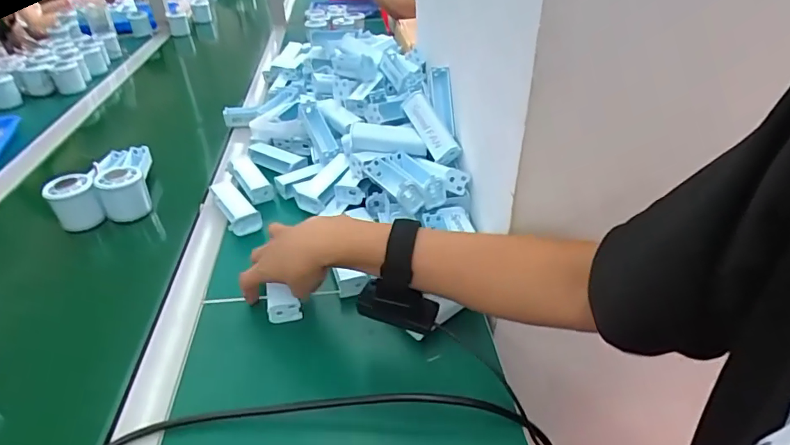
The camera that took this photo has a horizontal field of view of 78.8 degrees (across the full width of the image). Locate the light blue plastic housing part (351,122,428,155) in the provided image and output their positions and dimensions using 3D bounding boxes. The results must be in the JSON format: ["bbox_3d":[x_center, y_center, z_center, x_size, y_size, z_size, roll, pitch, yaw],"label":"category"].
[{"bbox_3d":[-0.009,-0.112,0.629,0.095,0.033,0.032,-2,36,-1],"label":"light blue plastic housing part"}]

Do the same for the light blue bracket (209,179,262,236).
[{"bbox_3d":[-0.219,-0.024,0.650,0.039,0.024,0.105,-23,41,-27],"label":"light blue bracket"}]

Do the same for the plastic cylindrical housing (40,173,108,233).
[{"bbox_3d":[-0.428,-0.024,0.647,0.057,0.065,0.049,-22,41,-26],"label":"plastic cylindrical housing"}]

